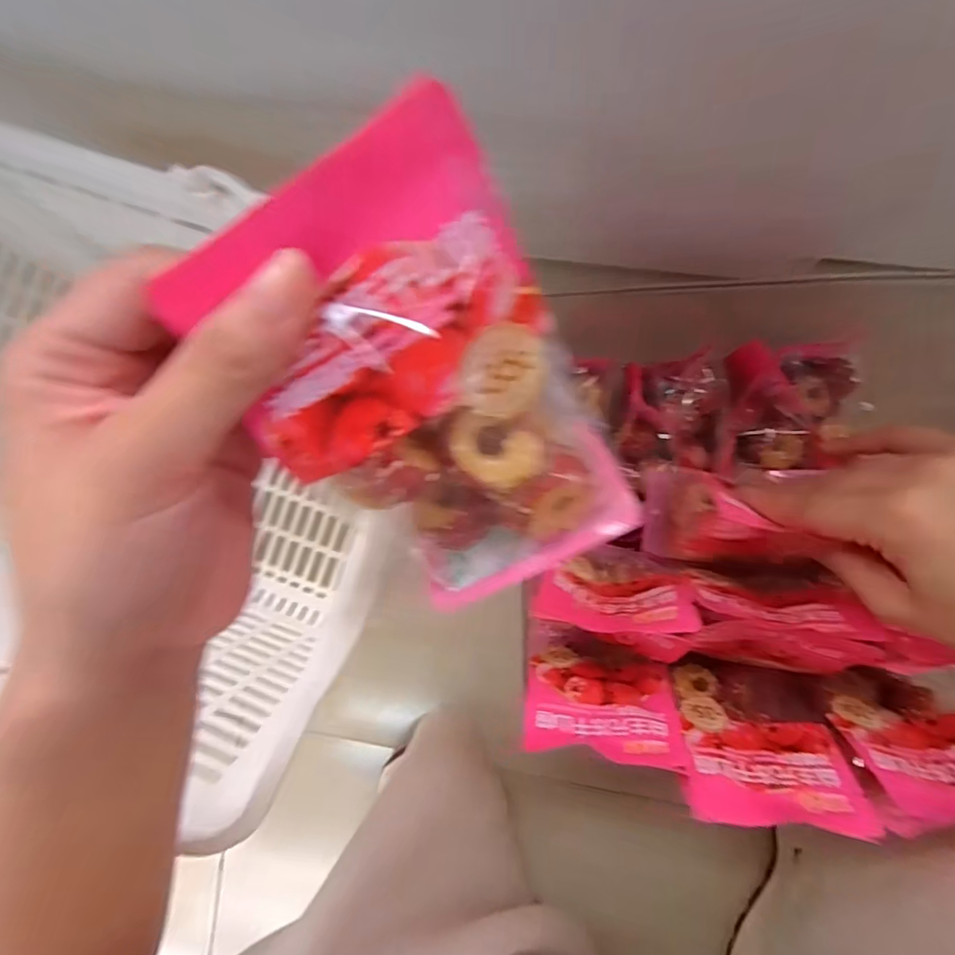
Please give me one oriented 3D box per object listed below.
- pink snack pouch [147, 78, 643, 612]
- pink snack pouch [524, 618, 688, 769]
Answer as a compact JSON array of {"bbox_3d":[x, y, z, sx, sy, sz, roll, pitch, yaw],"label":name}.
[{"bbox_3d":[-0.008,-0.016,0.149,0.075,0.134,0.022,-31,38,7],"label":"pink snack pouch"},{"bbox_3d":[0.068,0.123,0.302,0.078,0.104,0.020,1,113,7],"label":"pink snack pouch"}]

